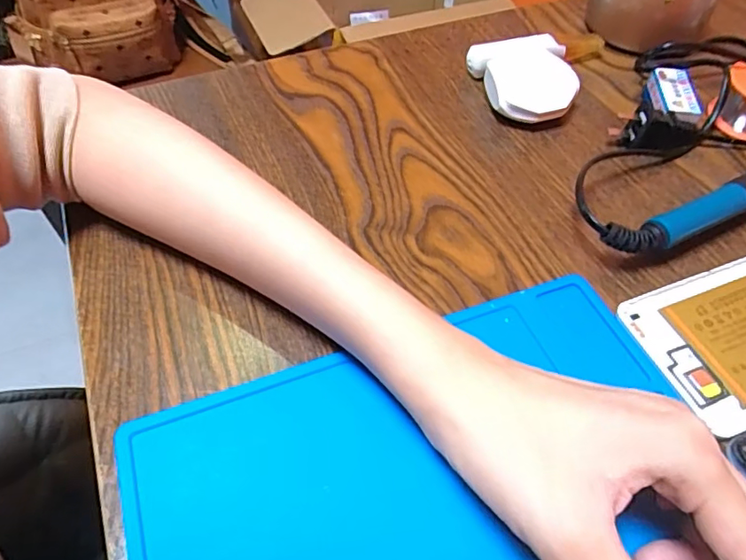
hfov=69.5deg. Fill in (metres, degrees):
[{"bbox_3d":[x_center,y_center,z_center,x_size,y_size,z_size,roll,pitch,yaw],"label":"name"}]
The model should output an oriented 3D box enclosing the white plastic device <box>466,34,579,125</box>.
[{"bbox_3d":[0.106,-0.134,0.366,0.066,0.023,0.077,-8,53,-7],"label":"white plastic device"}]

